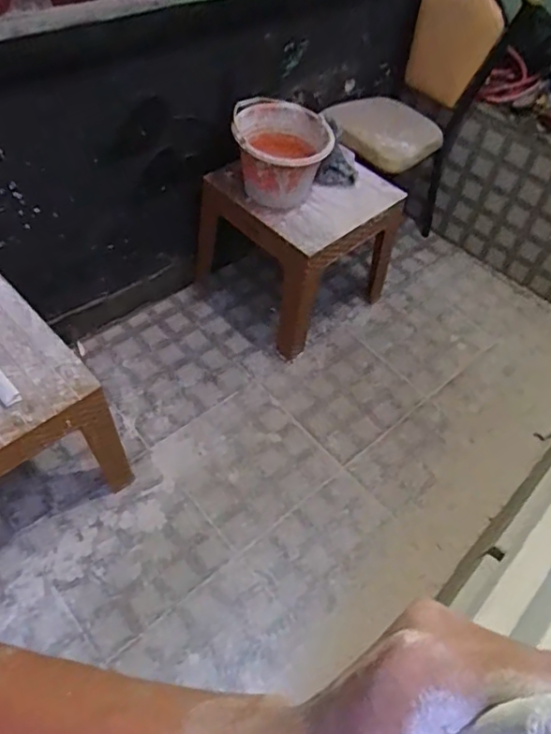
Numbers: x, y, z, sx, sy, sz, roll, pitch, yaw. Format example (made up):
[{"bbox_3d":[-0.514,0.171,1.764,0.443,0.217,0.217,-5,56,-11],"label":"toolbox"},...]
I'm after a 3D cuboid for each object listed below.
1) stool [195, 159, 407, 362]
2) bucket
[{"bbox_3d":[0.067,-0.406,1.827,0.449,0.437,0.454,-32,63,-29],"label":"stool"},{"bbox_3d":[0.014,-0.600,1.593,0.250,0.189,0.250,4,51,-5],"label":"bucket"}]

